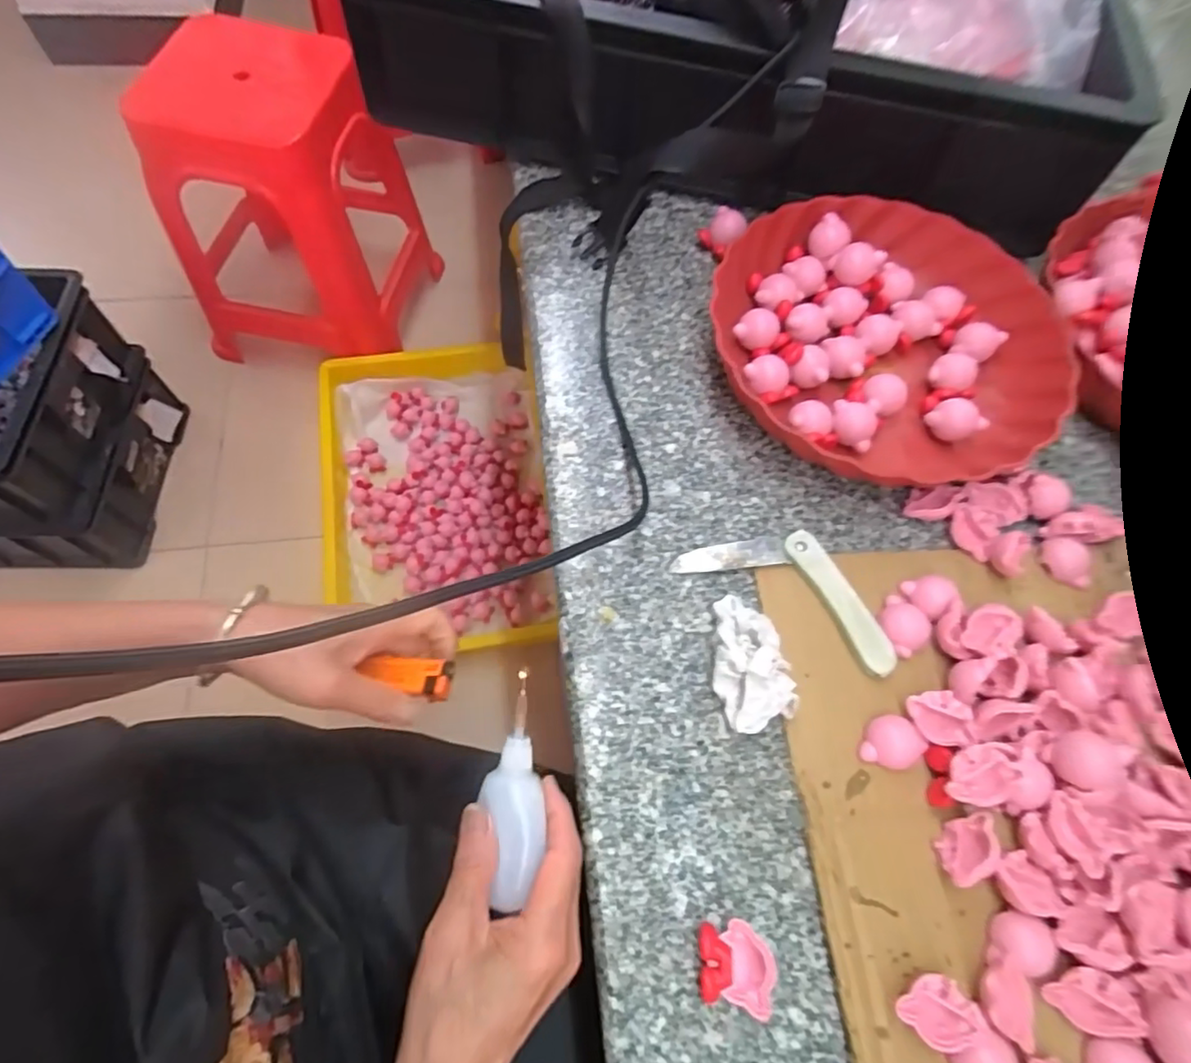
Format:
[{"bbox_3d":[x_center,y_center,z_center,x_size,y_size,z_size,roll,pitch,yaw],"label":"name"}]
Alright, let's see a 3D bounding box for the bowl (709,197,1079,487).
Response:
[{"bbox_3d":[0.206,-0.138,0.452,0.241,0.058,0.220,2,65,-4],"label":"bowl"}]

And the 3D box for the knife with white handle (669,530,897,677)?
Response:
[{"bbox_3d":[0.122,0.029,0.386,0.135,0.008,0.059,30,66,9],"label":"knife with white handle"}]

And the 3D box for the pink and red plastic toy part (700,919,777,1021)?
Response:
[{"bbox_3d":[0.067,0.208,0.302,0.035,0.017,0.036,2,65,-4],"label":"pink and red plastic toy part"}]

